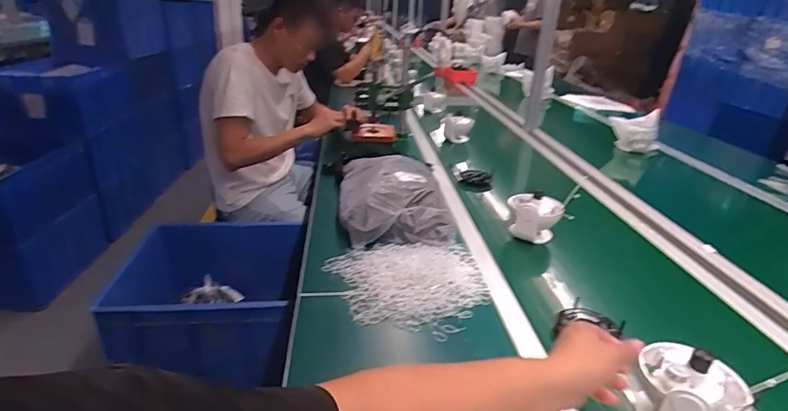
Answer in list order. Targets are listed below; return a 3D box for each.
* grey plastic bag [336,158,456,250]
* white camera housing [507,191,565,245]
[{"bbox_3d":[-0.007,-0.029,1.069,0.246,0.093,0.341,-1,25,-6],"label":"grey plastic bag"},{"bbox_3d":[0.325,0.030,1.020,0.118,0.099,0.070,5,25,8],"label":"white camera housing"}]

